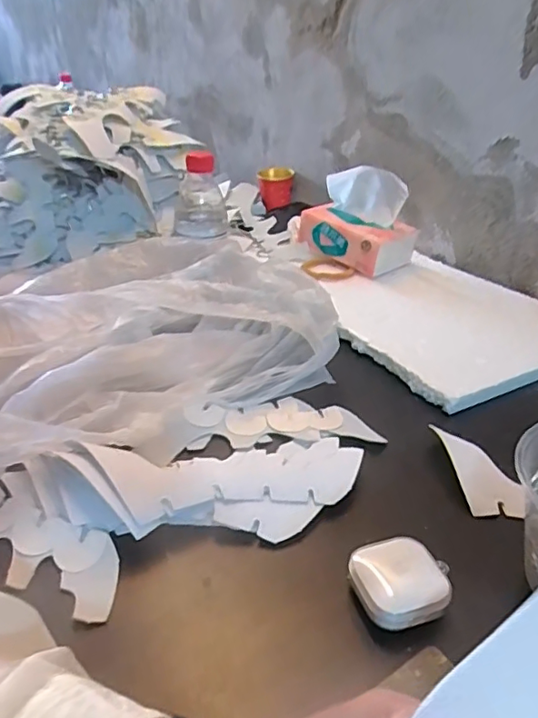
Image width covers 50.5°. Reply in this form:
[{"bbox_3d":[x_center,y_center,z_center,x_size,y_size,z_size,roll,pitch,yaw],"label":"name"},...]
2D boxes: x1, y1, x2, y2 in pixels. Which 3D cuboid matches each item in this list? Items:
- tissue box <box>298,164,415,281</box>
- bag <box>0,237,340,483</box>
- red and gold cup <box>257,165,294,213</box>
[{"bbox_3d":[0.123,-0.187,0.783,0.139,0.121,0.096,28,39,37],"label":"tissue box"},{"bbox_3d":[-0.165,-0.012,0.518,0.414,0.082,0.259,-20,37,-32],"label":"bag"},{"bbox_3d":[0.011,-0.302,1.011,0.059,0.061,0.055,1,30,-2],"label":"red and gold cup"}]

